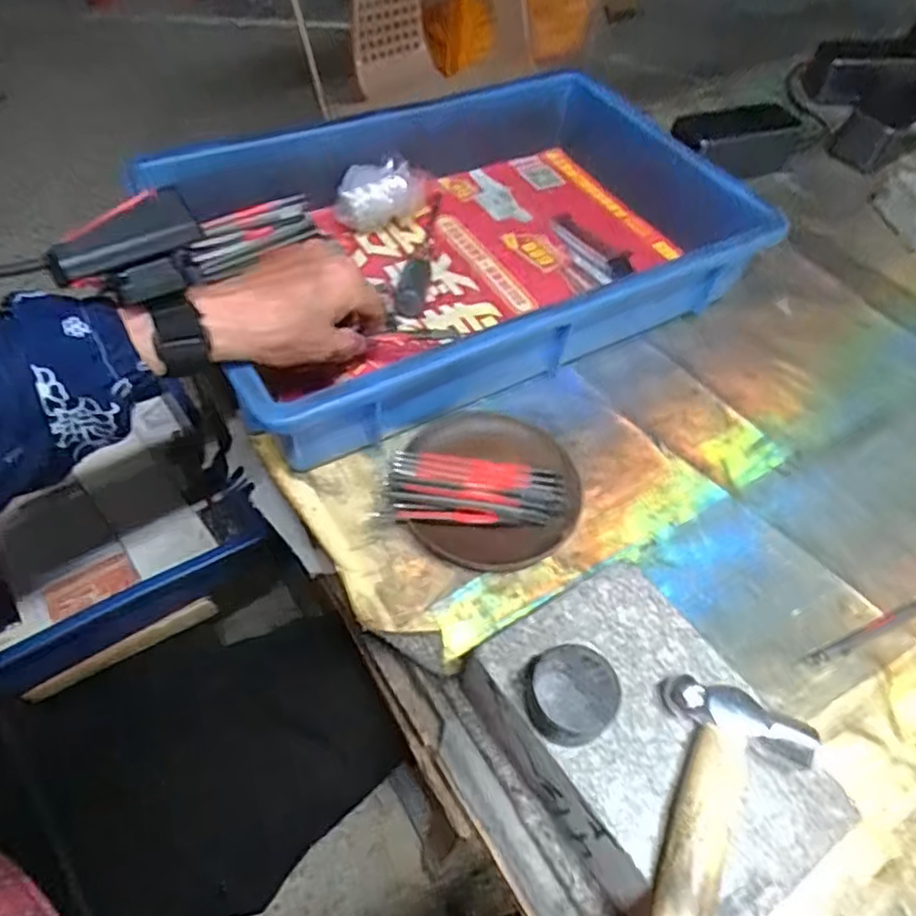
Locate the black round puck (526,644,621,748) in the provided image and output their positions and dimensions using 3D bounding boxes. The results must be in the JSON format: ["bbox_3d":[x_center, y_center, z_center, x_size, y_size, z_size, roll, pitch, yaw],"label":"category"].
[{"bbox_3d":[0.048,0.102,0.285,0.037,0.020,0.036,3,55,-4],"label":"black round puck"}]

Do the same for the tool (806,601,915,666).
[{"bbox_3d":[0.243,0.100,0.386,0.099,0.004,0.009,-18,58,-16],"label":"tool"}]

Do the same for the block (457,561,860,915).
[{"bbox_3d":[0.081,0.136,0.314,0.106,0.065,0.150,-26,62,-22],"label":"block"}]

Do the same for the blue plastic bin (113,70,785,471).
[{"bbox_3d":[0.010,-0.179,0.527,0.437,0.093,0.283,-25,60,-21],"label":"blue plastic bin"}]

